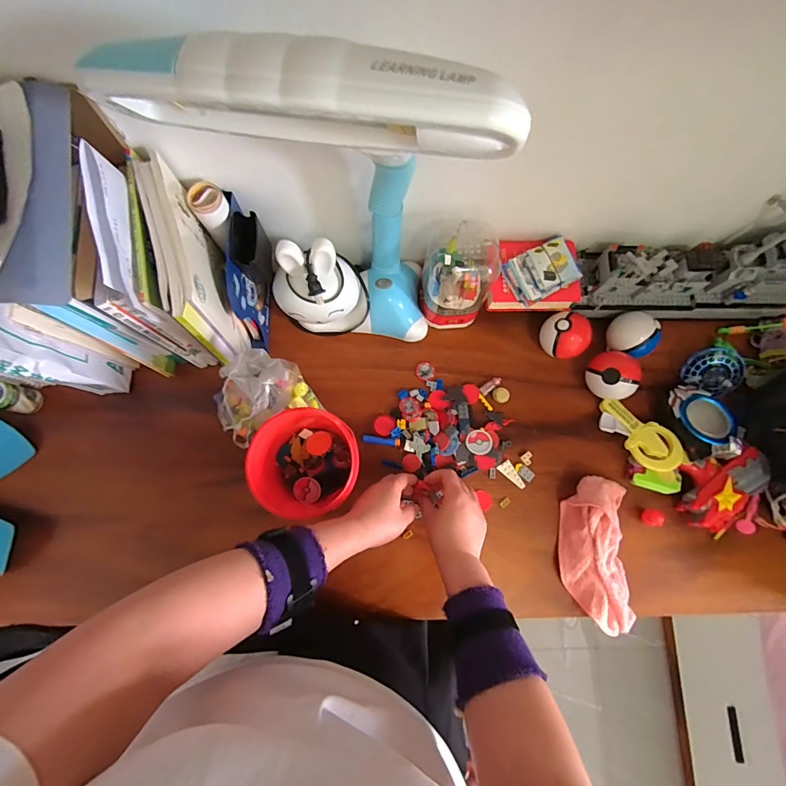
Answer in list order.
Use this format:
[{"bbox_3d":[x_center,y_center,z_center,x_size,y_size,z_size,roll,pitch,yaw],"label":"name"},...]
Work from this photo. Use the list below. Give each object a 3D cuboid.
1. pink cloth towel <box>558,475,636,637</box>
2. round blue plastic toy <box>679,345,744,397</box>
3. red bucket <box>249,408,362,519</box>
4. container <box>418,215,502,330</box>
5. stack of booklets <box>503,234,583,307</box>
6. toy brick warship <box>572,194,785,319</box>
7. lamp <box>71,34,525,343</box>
[{"bbox_3d":[0.296,0.232,0.568,0.098,0.056,0.215,-2,79,0],"label":"pink cloth towel"},{"bbox_3d":[0.509,-0.033,0.631,0.079,0.037,0.075,0,79,0],"label":"round blue plastic toy"},{"bbox_3d":[-0.114,0.098,0.553,0.135,0.124,0.125,0,79,0],"label":"red bucket"},{"bbox_3d":[0.096,-0.173,0.585,0.107,0.159,0.112,26,81,5],"label":"container"},{"bbox_3d":[0.220,-0.179,0.577,0.108,0.017,0.071,-29,92,-5],"label":"stack of booklets"},{"bbox_3d":[0.579,-0.201,0.545,0.577,0.215,0.112,-4,79,-1],"label":"toy brick warship"},{"bbox_3d":[-0.049,-0.189,0.445,0.288,0.441,0.122,16,77,2],"label":"lamp"}]

